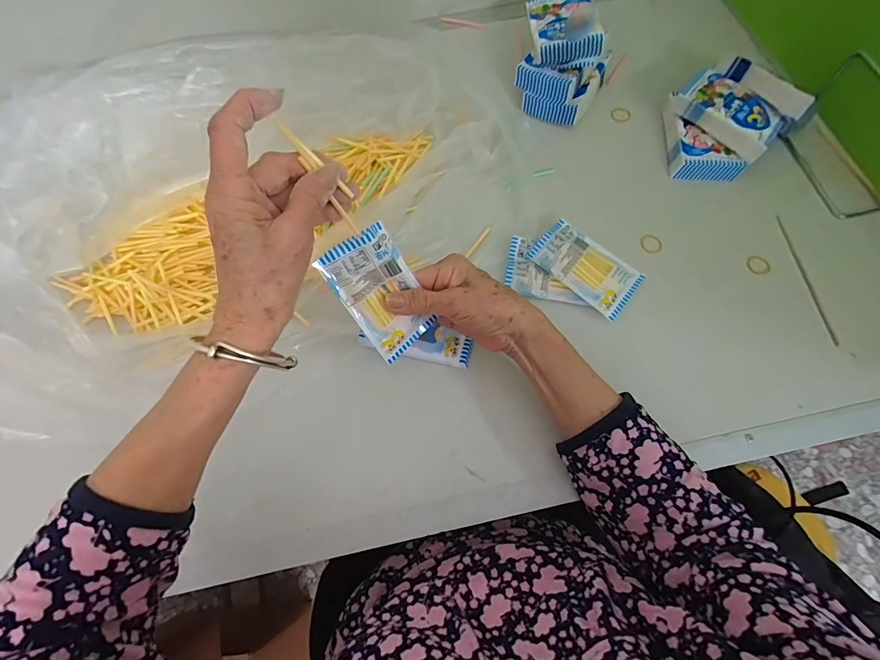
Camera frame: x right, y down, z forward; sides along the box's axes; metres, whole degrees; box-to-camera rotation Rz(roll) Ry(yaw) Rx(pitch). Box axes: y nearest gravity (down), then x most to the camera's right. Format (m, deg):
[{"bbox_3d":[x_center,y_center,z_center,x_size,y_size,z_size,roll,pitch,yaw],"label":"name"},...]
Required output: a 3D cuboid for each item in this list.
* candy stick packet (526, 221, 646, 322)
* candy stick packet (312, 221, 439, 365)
[{"bbox_3d":[0.148,-0.065,0.423,0.105,0.016,0.062,39,76,15],"label":"candy stick packet"},{"bbox_3d":[-0.045,-0.027,0.336,0.058,0.102,0.014,-37,30,-8],"label":"candy stick packet"}]

